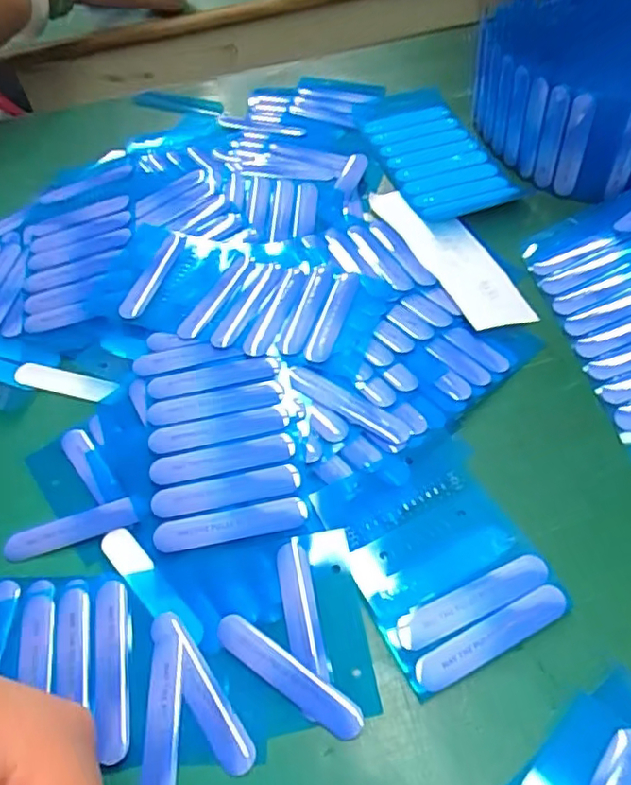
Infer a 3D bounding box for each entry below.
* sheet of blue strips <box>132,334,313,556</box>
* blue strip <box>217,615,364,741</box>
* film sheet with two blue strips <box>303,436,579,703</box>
[{"bbox_3d":[-0.035,0.014,0.226,0.055,0.012,0.089,-13,55,-5],"label":"sheet of blue strips"},{"bbox_3d":[-0.008,0.085,0.183,0.050,0.004,0.010,28,61,22],"label":"blue strip"},{"bbox_3d":[0.040,0.052,0.200,0.057,0.009,0.069,-24,56,-12],"label":"film sheet with two blue strips"}]

